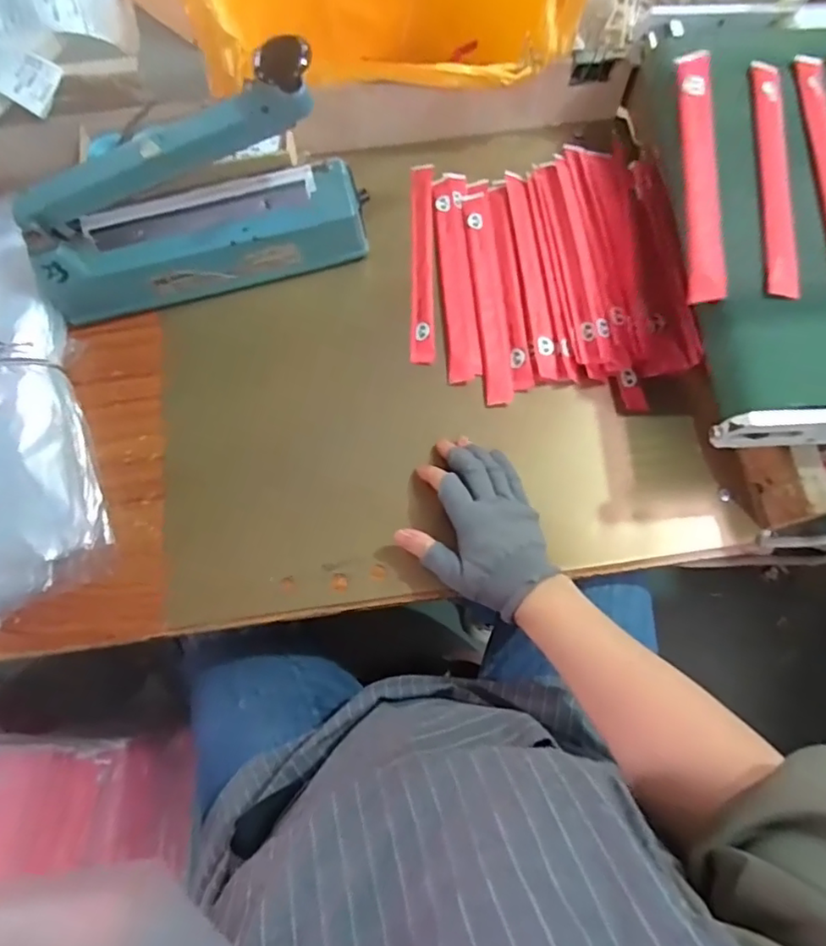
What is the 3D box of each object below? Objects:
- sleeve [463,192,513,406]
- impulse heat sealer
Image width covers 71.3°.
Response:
[{"bbox_3d":[0.074,-0.183,0.579,0.026,0.008,0.240,-4,73,-2],"label":"sleeve"},{"bbox_3d":[-0.196,-0.244,0.517,0.303,0.184,0.077,-14,74,-5],"label":"impulse heat sealer"}]

